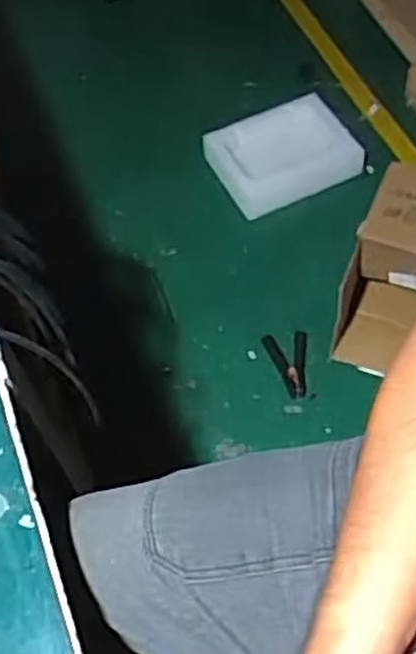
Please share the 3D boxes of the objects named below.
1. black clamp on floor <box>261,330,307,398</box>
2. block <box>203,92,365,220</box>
[{"bbox_3d":[0.161,0.075,1.516,0.085,0.020,0.143,-7,57,-2],"label":"black clamp on floor"},{"bbox_3d":[0.175,-0.404,1.806,0.327,0.096,0.223,-23,59,-12],"label":"block"}]

